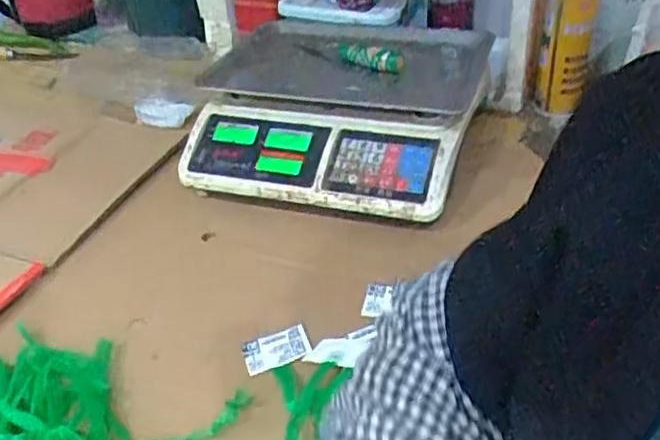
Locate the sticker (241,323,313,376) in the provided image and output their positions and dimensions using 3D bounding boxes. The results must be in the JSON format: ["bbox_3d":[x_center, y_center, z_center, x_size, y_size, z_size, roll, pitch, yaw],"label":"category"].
[{"bbox_3d":[-0.049,0.116,0.623,0.059,0.008,0.035,-13,38,-14],"label":"sticker"}]

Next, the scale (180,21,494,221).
[{"bbox_3d":[0.021,-0.141,0.888,0.337,0.105,0.339,9,38,15],"label":"scale"}]

